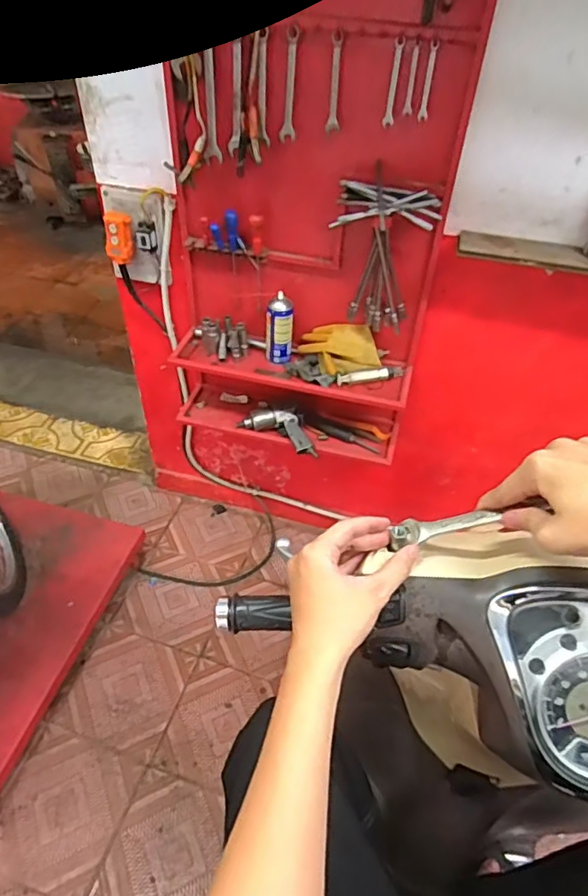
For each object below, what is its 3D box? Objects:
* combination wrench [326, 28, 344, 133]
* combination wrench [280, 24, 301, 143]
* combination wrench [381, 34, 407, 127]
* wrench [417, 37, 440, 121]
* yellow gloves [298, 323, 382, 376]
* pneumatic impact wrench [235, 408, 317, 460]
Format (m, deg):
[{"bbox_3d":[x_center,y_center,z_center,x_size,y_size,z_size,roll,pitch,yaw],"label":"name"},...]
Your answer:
[{"bbox_3d":[0.074,-0.664,1.012,0.025,0.153,0.004,9,39,10],"label":"combination wrench"},{"bbox_3d":[-0.008,-0.668,1.027,0.030,0.177,0.024,2,45,-2],"label":"combination wrench"},{"bbox_3d":[0.178,-0.649,0.988,0.021,0.133,0.004,8,39,3],"label":"combination wrench"},{"bbox_3d":[0.238,-0.647,0.981,0.018,0.119,0.004,6,39,1],"label":"wrench"},{"bbox_3d":[0.114,-0.239,1.348,0.202,0.075,0.090,6,45,3],"label":"yellow gloves"},{"bbox_3d":[-0.027,-0.059,1.472,0.223,0.052,0.089,25,49,20],"label":"pneumatic impact wrench"}]

